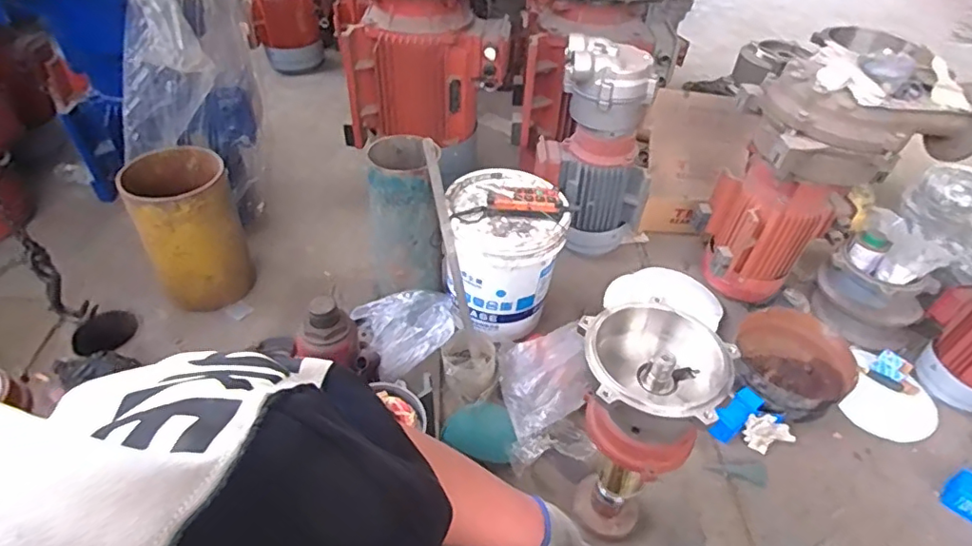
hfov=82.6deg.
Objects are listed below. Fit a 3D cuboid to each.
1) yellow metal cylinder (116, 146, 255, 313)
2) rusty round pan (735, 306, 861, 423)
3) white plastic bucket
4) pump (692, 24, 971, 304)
[{"bbox_3d":[-0.709,-0.106,1.341,0.210,0.321,0.238,-21,48,-25],"label":"yellow metal cylinder"},{"bbox_3d":[0.682,0.216,1.248,0.244,0.117,0.258,2,43,-2],"label":"rusty round pan"},{"bbox_3d":[0.032,-0.060,1.294,0.256,0.259,0.275,2,43,-2],"label":"white plastic bucket"},{"bbox_3d":[0.780,-0.219,1.320,0.381,0.556,0.282,5,43,0],"label":"pump"}]

